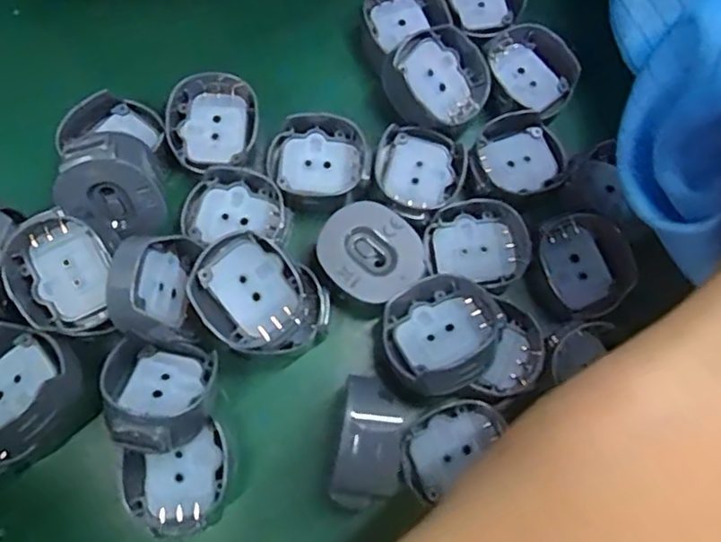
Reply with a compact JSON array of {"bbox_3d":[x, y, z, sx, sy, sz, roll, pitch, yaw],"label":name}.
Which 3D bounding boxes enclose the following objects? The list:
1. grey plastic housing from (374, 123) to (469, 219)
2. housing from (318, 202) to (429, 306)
[{"bbox_3d":[0.016,-0.027,0.172,0.025,0.008,0.027,1,75,-4],"label":"grey plastic housing"},{"bbox_3d":[0.003,-0.004,0.163,0.024,0.008,0.026,-41,82,-13],"label":"housing"}]

